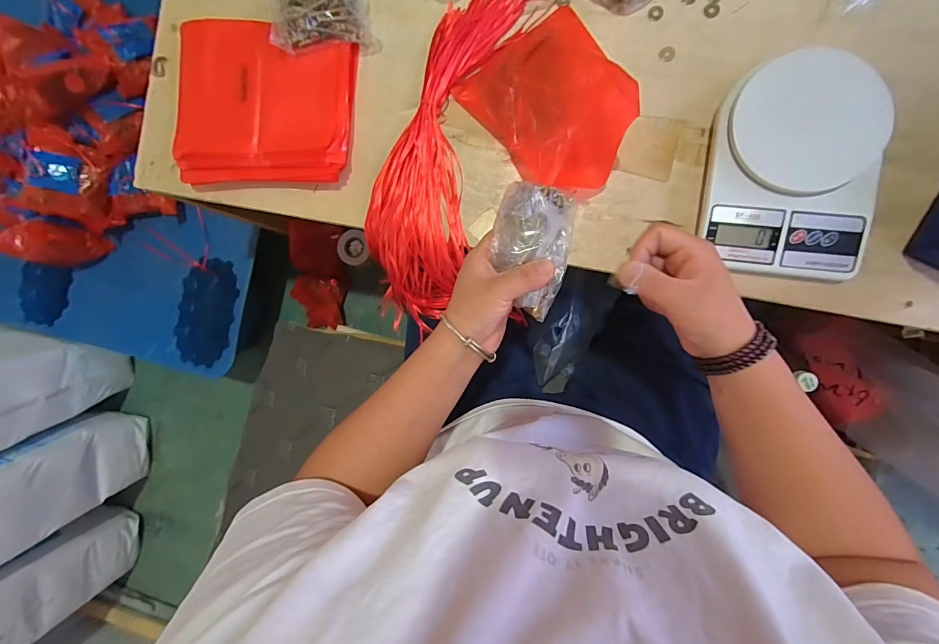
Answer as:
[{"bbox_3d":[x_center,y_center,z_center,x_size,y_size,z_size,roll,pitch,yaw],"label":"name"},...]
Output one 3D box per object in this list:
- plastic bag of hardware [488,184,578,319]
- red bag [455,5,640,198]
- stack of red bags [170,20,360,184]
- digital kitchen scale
[{"bbox_3d":[0.053,-0.063,0.343,0.065,0.024,0.110,10,93,8],"label":"plastic bag of hardware"},{"bbox_3d":[0.091,-0.231,0.422,0.137,0.053,0.187,-33,87,7],"label":"red bag"},{"bbox_3d":[-0.248,-0.264,0.477,0.217,0.028,0.181,1,91,8],"label":"stack of red bags"},{"bbox_3d":[0.324,-0.153,0.394,0.149,0.042,0.210,7,92,8],"label":"digital kitchen scale"}]

